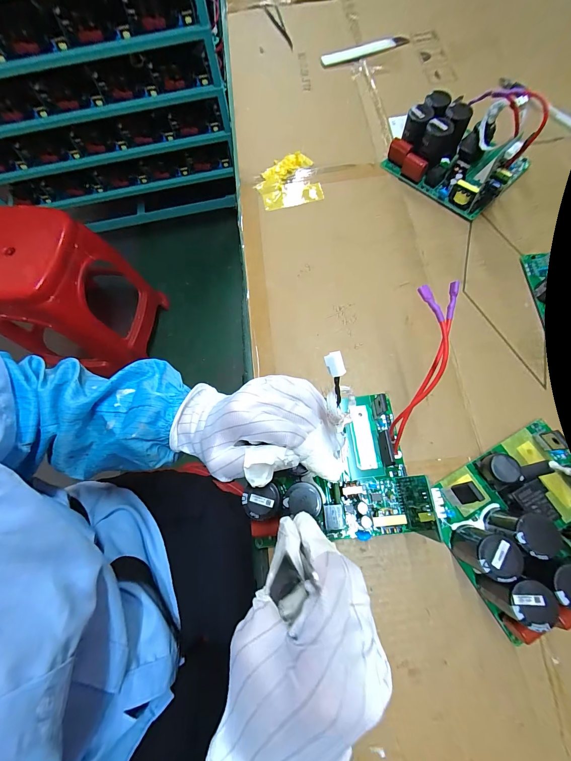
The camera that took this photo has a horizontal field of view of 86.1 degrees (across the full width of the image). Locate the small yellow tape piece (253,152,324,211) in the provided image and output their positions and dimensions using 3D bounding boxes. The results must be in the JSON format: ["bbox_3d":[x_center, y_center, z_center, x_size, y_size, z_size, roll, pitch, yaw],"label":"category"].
[{"bbox_3d":[0.002,-0.257,0.392,0.076,0.010,0.072,-13,71,-2],"label":"small yellow tape piece"}]

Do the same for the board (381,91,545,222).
[{"bbox_3d":[0.215,-0.288,0.349,0.124,0.088,0.137,-42,75,-11],"label":"board"}]

